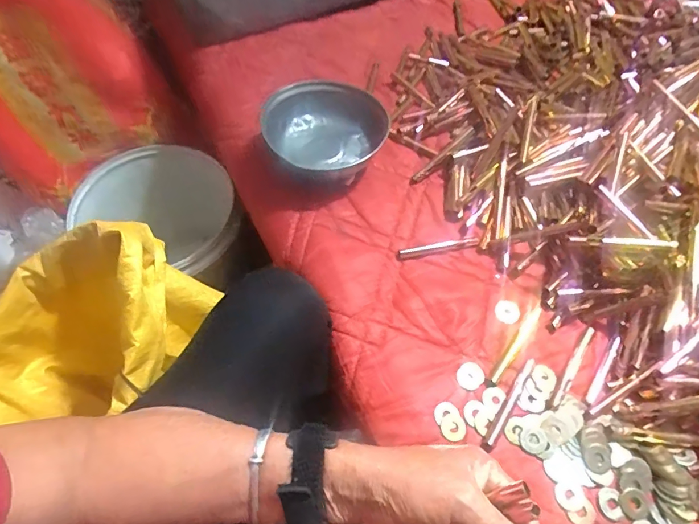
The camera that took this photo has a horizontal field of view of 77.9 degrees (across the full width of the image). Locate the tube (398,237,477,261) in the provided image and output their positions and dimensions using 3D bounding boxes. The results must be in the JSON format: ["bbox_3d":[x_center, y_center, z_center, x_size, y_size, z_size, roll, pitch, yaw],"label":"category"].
[{"bbox_3d":[0.095,-0.016,0.464,0.087,0.008,0.015,-12,60,-8],"label":"tube"}]

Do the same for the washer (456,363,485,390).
[{"bbox_3d":[0.110,0.103,0.393,0.026,0.004,0.024,-2,59,3],"label":"washer"}]

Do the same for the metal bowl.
[{"bbox_3d":[-0.027,-0.146,0.515,0.141,0.058,0.145,-25,63,-17],"label":"metal bowl"}]

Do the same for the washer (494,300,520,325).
[{"bbox_3d":[0.156,0.048,0.427,0.024,0.004,0.028,13,60,7],"label":"washer"}]

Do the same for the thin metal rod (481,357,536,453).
[{"bbox_3d":[0.140,0.122,0.375,0.008,0.010,0.095,34,64,18],"label":"thin metal rod"}]

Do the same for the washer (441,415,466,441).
[{"bbox_3d":[0.088,0.140,0.365,0.021,0.005,0.020,1,59,0],"label":"washer"}]

